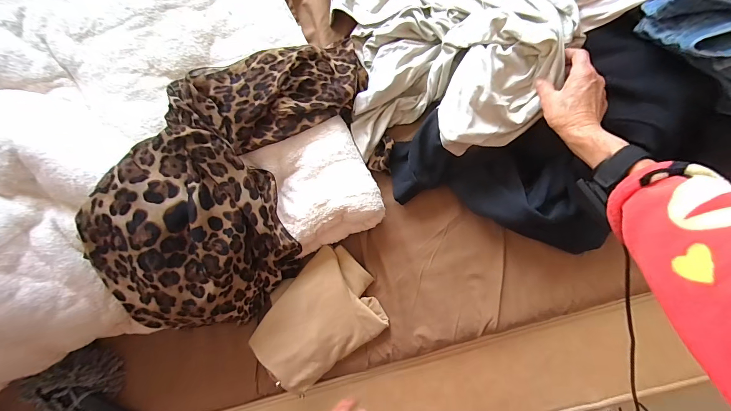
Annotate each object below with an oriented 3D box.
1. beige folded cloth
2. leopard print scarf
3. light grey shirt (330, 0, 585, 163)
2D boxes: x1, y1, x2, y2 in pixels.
[{"bbox_3d":[-0.090,0.209,0.595,0.241,0.053,0.179,-39,86,6],"label":"beige folded cloth"},{"bbox_3d":[-0.194,-0.054,0.522,0.301,0.201,0.517,42,96,5],"label":"leopard print scarf"},{"bbox_3d":[0.119,-0.266,0.519,0.329,0.134,0.358,-12,89,8],"label":"light grey shirt"}]

